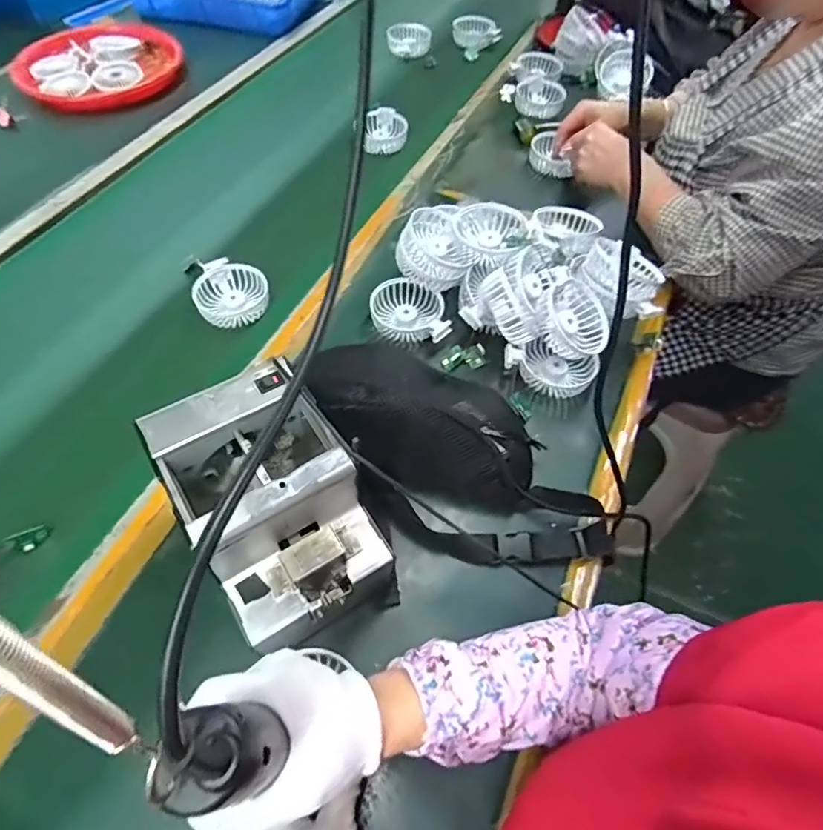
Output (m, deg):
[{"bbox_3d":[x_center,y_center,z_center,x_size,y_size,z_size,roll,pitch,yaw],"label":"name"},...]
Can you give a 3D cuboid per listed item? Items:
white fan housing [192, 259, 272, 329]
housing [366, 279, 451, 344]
[{"bbox_3d":[-0.232,-0.155,0.683,0.089,0.053,0.085,2,56,-2],"label":"white fan housing"},{"bbox_3d":[-0.002,-0.130,0.654,0.098,0.034,0.086,5,56,0],"label":"housing"}]

